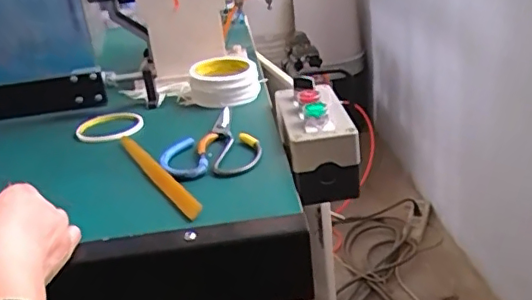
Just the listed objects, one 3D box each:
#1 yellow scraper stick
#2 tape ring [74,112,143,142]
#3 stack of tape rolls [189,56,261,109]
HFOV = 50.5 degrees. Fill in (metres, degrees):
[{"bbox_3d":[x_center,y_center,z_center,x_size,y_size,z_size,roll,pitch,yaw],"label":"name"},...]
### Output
[{"bbox_3d":[-0.115,0.022,0.591,0.014,0.013,0.214,-18,27,-24],"label":"yellow scraper stick"},{"bbox_3d":[-0.208,-0.028,0.740,0.081,0.016,0.077,-5,24,2],"label":"tape ring"},{"bbox_3d":[-0.059,-0.097,0.797,0.098,0.047,0.088,-8,24,-3],"label":"stack of tape rolls"}]

